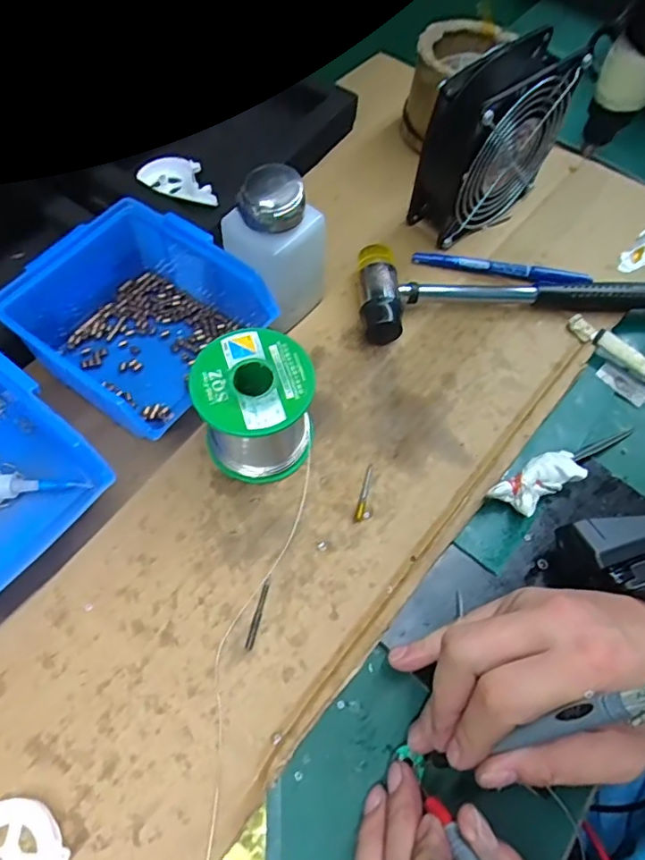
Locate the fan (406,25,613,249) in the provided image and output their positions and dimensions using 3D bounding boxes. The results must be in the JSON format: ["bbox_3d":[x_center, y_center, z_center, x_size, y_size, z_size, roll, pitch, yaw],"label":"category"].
[{"bbox_3d":[0.129,-0.217,0.419,0.122,0.114,0.049,-34,70,-19],"label":"fan"}]

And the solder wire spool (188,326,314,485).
[{"bbox_3d":[-0.040,-0.011,0.338,0.066,0.070,0.067,-22,66,-14],"label":"solder wire spool"}]

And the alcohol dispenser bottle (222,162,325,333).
[{"bbox_3d":[-0.029,-0.119,0.365,0.054,0.091,0.050,-38,71,-20],"label":"alcohol dispenser bottle"}]

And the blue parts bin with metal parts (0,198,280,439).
[{"bbox_3d":[-0.120,-0.077,0.370,0.131,0.065,0.126,37,67,14],"label":"blue parts bin with metal parts"}]

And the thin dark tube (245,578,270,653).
[{"bbox_3d":[-0.037,0.104,0.316,0.005,0.004,0.039,13,63,3],"label":"thin dark tube"}]

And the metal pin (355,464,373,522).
[{"bbox_3d":[0.027,0.039,0.352,0.005,0.004,0.039,14,63,4],"label":"metal pin"}]

